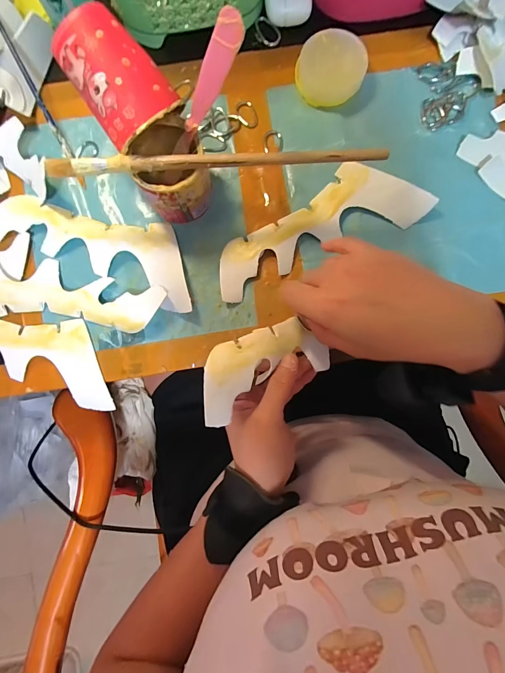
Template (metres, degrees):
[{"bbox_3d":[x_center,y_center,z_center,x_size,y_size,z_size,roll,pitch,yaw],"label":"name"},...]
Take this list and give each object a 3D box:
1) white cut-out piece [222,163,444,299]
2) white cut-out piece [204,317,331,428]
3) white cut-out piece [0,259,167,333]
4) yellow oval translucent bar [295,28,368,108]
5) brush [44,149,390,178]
[{"bbox_3d":[0.063,-0.112,0.319,0.220,0.015,0.075,-26,91,-1],"label":"white cut-out piece"},{"bbox_3d":[0.012,0.022,0.263,0.126,0.013,0.054,-22,91,-31],"label":"white cut-out piece"},{"bbox_3d":[-0.197,-0.046,0.312,0.214,0.017,0.070,14,91,-1],"label":"white cut-out piece"},{"bbox_3d":[0.080,-0.269,0.319,0.064,0.025,0.061,30,90,-1],"label":"yellow oval translucent bar"},{"bbox_3d":[-0.027,-0.139,0.249,0.264,0.008,0.010,-3,87,-1],"label":"brush"}]

